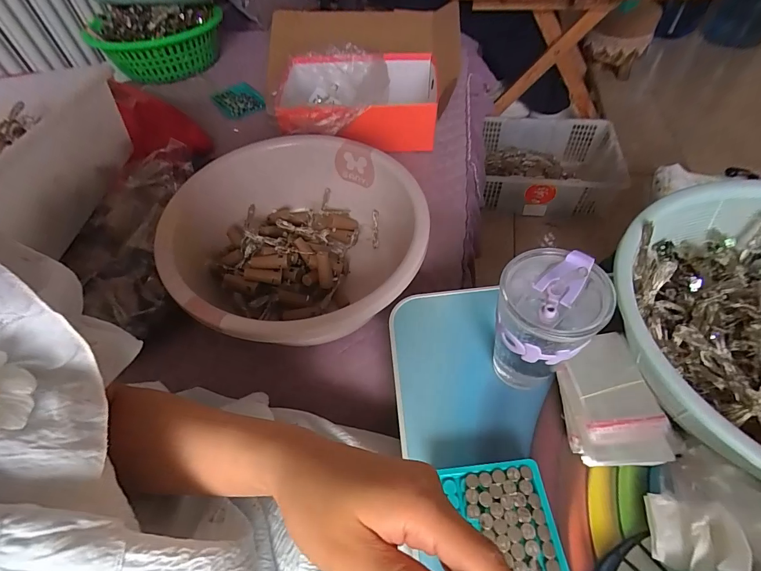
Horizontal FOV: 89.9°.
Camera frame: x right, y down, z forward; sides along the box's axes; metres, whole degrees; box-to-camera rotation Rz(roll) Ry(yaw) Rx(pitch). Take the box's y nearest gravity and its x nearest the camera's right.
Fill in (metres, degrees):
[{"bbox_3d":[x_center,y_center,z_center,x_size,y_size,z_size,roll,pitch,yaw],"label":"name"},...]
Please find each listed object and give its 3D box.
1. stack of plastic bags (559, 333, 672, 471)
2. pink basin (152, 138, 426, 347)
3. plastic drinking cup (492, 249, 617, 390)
[{"bbox_3d":[0.213,0.106,0.364,0.072,0.035,0.117,-4,53,2],"label":"stack of plastic bags"},{"bbox_3d":[-0.124,-0.047,0.540,0.347,0.140,0.317,-2,53,3],"label":"pink basin"},{"bbox_3d":[0.142,0.034,0.341,0.078,0.111,0.082,-2,53,3],"label":"plastic drinking cup"}]

